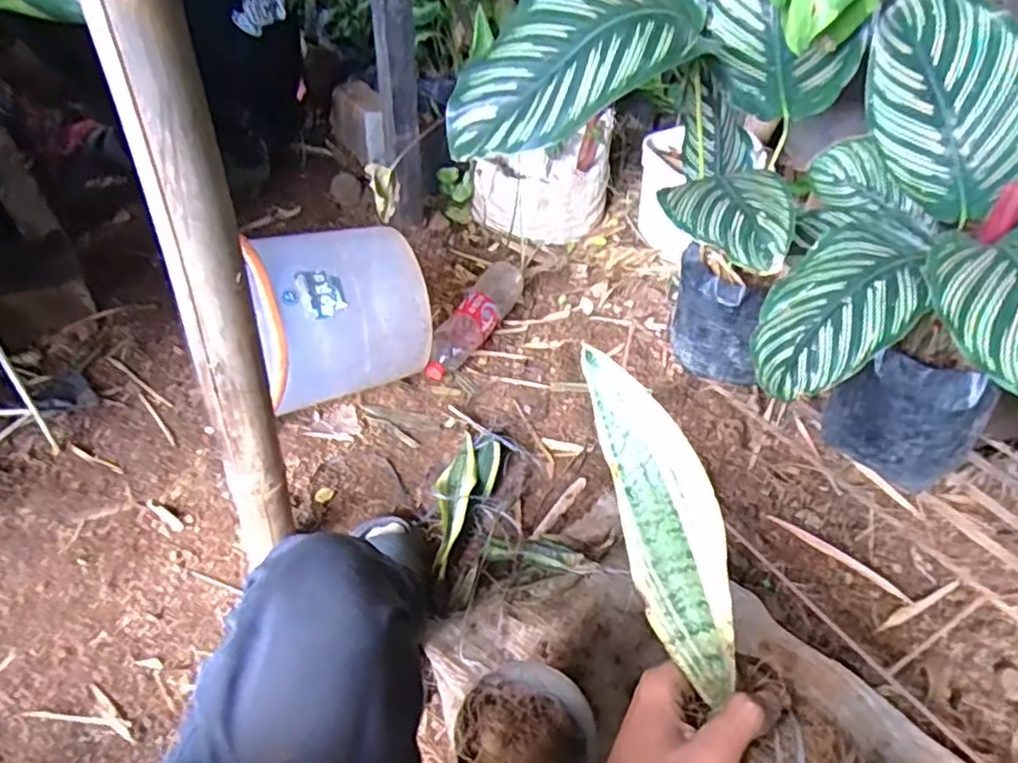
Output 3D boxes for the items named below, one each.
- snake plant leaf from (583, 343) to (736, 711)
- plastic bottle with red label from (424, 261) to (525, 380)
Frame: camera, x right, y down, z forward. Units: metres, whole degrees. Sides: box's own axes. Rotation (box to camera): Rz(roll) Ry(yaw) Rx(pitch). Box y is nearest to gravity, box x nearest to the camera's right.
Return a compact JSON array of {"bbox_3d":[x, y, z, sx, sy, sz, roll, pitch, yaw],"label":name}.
[{"bbox_3d":[0.088,0.079,0.377,0.019,0.060,0.200,-11,84,-54],"label":"snake plant leaf"},{"bbox_3d":[-0.066,-0.126,1.301,0.083,0.079,0.327,21,48,13],"label":"plastic bottle with red label"}]

